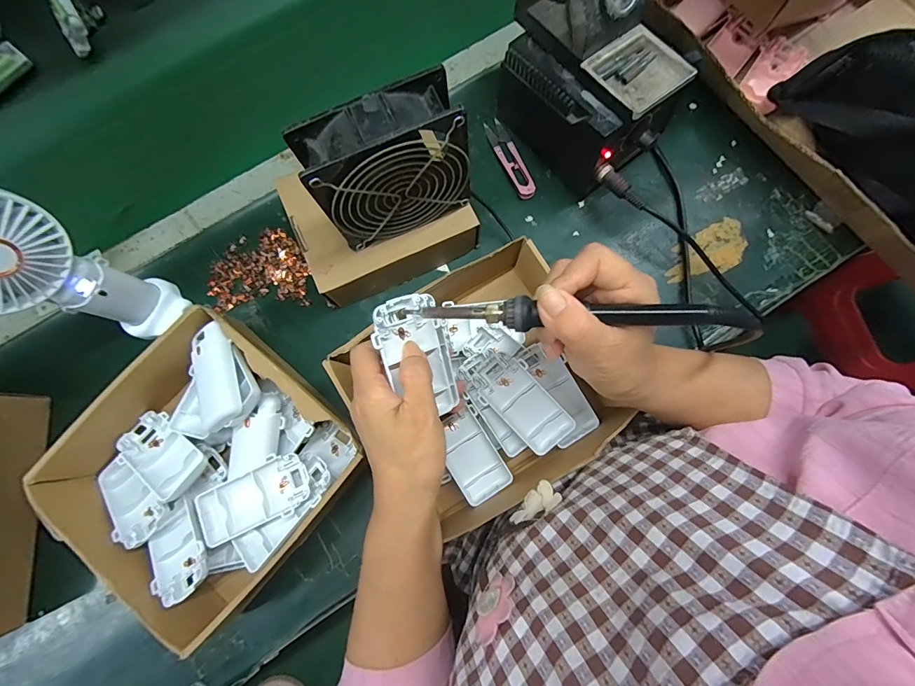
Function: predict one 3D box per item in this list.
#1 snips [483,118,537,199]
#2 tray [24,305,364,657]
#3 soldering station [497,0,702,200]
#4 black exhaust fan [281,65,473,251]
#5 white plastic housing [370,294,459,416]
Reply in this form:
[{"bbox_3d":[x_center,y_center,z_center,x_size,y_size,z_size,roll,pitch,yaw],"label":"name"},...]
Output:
[{"bbox_3d":[0.059,-0.206,0.442,0.023,0.009,0.103,-24,79,-3],"label":"snips"},{"bbox_3d":[-0.221,0.098,0.353,0.224,0.073,0.205,38,82,8],"label":"tray"},{"bbox_3d":[0.127,-0.259,0.374,0.114,0.158,0.177,-38,81,-6],"label":"soldering station"},{"bbox_3d":[-0.053,-0.136,0.316,0.117,0.112,0.043,-25,80,-3],"label":"black exhaust fan"},{"bbox_3d":[-0.031,0.013,0.296,0.055,0.013,0.093,-20,102,-29],"label":"white plastic housing"}]

